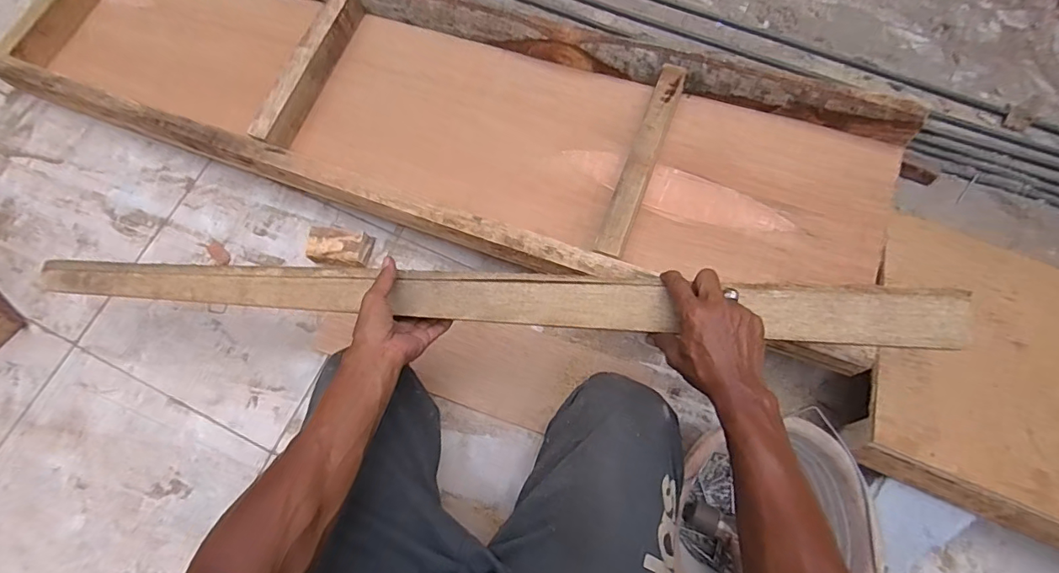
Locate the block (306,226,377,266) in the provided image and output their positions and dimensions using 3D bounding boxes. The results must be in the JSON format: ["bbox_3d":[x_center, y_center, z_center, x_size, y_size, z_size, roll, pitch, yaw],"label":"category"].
[{"bbox_3d":[-0.322,-0.067,0.853,0.100,0.043,0.065,3,73,3],"label":"block"}]

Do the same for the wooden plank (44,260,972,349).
[{"bbox_3d":[-0.113,0.010,0.587,1.071,0.019,0.058,3,73,11],"label":"wooden plank"}]

